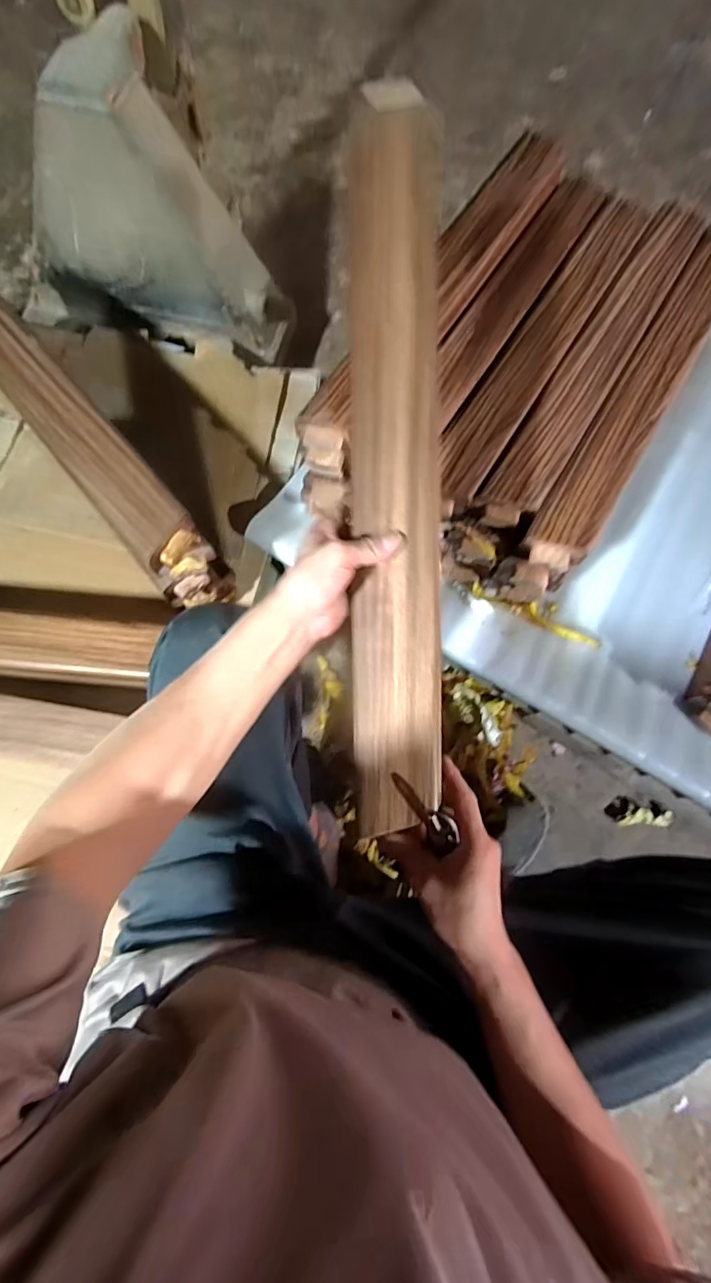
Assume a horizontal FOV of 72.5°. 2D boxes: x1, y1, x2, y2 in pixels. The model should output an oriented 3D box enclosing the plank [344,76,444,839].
[{"bbox_3d":[0.036,-0.154,0.433,0.079,0.022,0.639,-1,91,0],"label":"plank"}]

